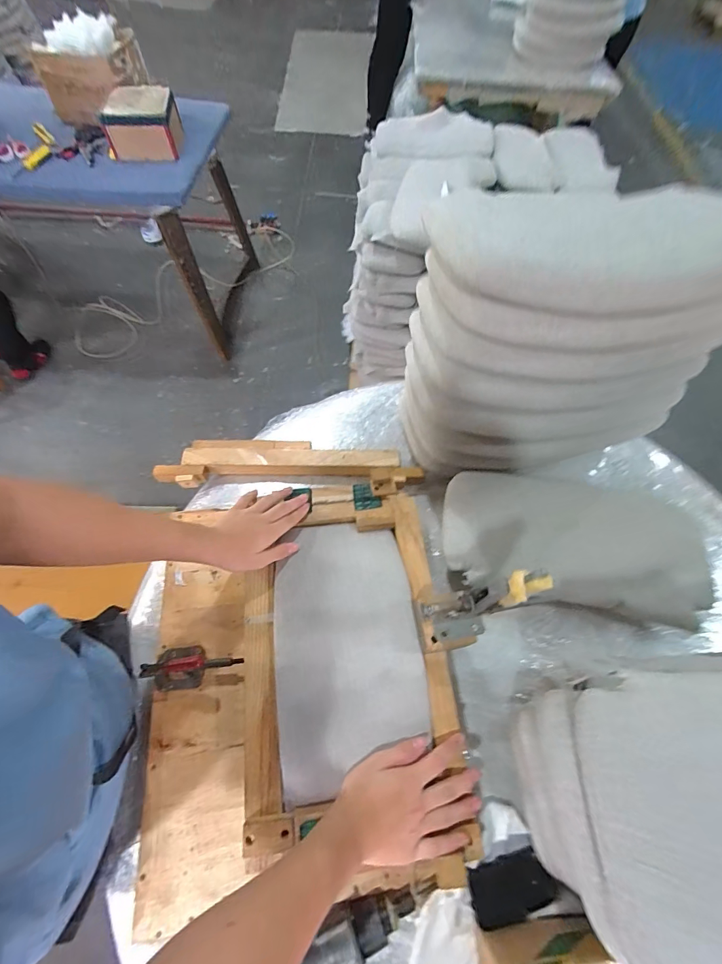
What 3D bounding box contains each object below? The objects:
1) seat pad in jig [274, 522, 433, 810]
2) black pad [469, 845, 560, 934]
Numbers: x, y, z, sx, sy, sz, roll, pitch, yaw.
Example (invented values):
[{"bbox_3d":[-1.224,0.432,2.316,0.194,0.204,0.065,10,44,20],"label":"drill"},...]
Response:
[{"bbox_3d":[-0.018,0.223,0.559,0.198,0.026,0.343,-6,62,-6],"label":"seat pad in jig"},{"bbox_3d":[0.182,0.491,0.474,0.102,0.026,0.052,-13,63,-10],"label":"black pad"}]

